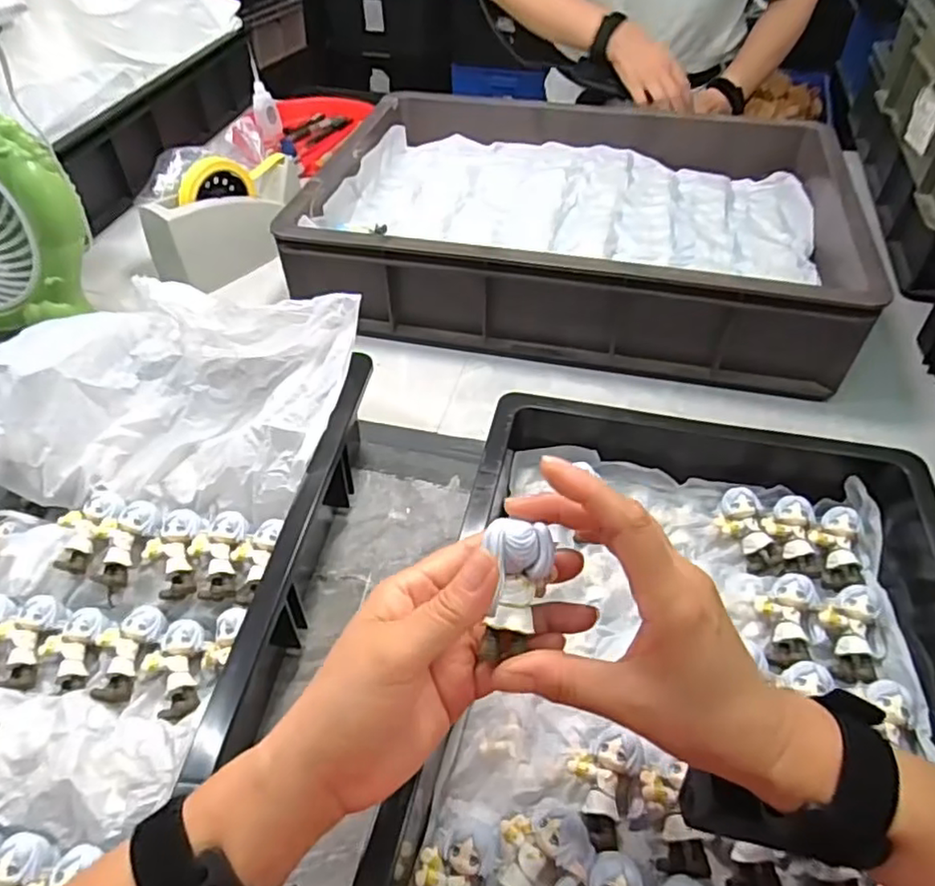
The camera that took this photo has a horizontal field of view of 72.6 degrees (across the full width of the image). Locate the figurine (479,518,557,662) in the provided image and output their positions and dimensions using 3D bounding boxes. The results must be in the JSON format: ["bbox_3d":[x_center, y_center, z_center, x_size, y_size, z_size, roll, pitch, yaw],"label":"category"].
[{"bbox_3d":[0.022,0.063,0.278,0.029,0.028,0.057,9,89,9],"label":"figurine"}]

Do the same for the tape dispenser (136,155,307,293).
[{"bbox_3d":[-0.275,-0.266,0.749,0.079,0.103,0.192,31,54,26],"label":"tape dispenser"}]

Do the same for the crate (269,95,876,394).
[{"bbox_3d":[0.109,-0.240,0.711,0.539,0.122,0.370,9,47,9],"label":"crate"}]

